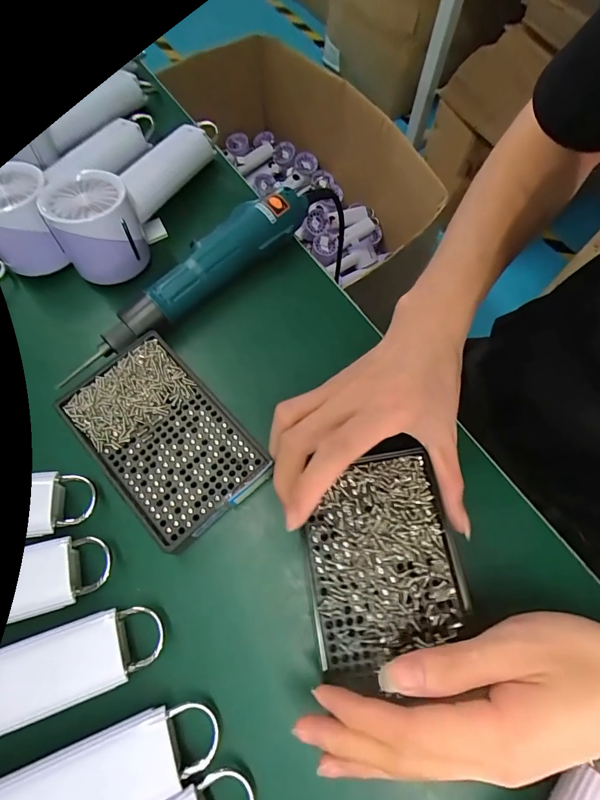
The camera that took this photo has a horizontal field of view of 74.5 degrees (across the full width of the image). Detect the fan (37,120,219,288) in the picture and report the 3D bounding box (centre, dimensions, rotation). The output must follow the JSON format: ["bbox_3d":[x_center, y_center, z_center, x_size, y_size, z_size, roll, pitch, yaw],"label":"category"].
[{"bbox_3d":[-0.127,-0.187,0.329,0.053,0.050,0.193,28,72,9],"label":"fan"}]

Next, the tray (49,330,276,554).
[{"bbox_3d":[-0.096,0.028,0.286,0.088,0.033,0.138,-41,75,-14],"label":"tray"}]

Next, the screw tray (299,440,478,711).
[{"bbox_3d":[0.048,0.092,0.237,0.088,0.017,0.122,-9,70,-4],"label":"screw tray"}]

